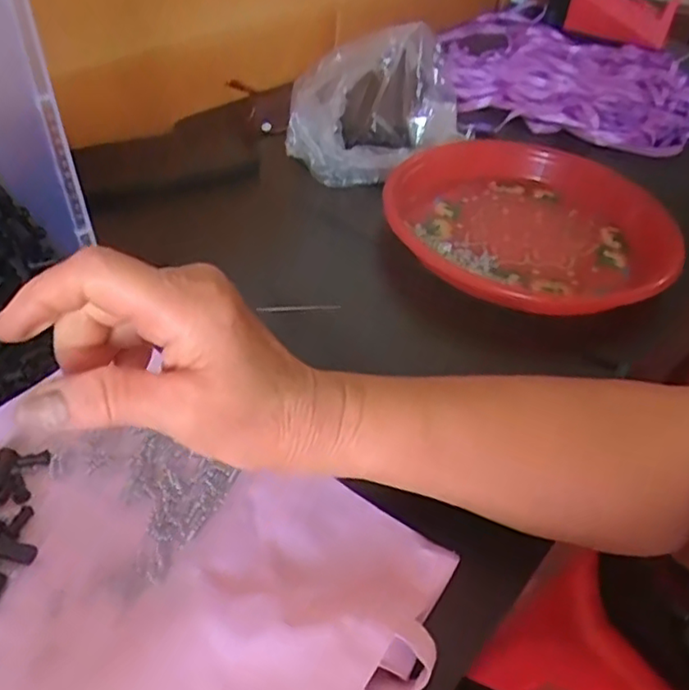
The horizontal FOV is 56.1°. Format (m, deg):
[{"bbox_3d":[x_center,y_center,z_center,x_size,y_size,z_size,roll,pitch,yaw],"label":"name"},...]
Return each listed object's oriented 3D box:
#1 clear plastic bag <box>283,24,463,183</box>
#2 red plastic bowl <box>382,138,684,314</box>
[{"bbox_3d":[0.026,-0.213,0.580,0.156,0.110,0.089,-8,45,-15],"label":"clear plastic bag"},{"bbox_3d":[0.151,-0.097,0.534,0.228,0.045,0.225,34,49,27],"label":"red plastic bowl"}]

